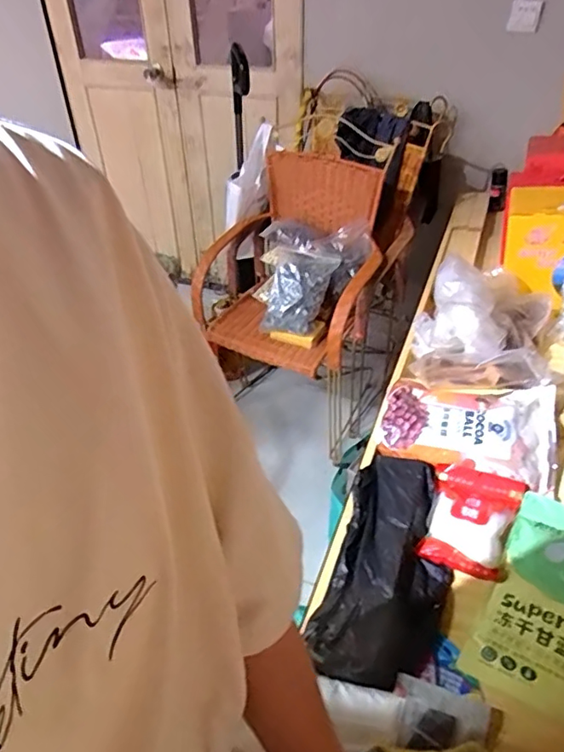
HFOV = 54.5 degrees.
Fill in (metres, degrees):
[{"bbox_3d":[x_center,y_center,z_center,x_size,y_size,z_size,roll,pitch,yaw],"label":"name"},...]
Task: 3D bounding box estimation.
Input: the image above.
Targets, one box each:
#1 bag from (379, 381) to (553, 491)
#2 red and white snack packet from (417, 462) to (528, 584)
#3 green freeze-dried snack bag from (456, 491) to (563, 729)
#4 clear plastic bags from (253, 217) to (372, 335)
[{"bbox_3d":[0.341,0.088,1.002,0.297,0.056,0.174,10,41,12],"label":"bag"},{"bbox_3d":[0.309,0.231,0.891,0.135,0.026,0.192,16,43,20],"label":"red and white snack packet"},{"bbox_3d":[0.412,0.322,0.778,0.208,0.047,0.326,21,45,24],"label":"green freeze-dried snack bag"},{"bbox_3d":[0.087,-0.317,1.682,0.339,0.210,0.351,3,40,5],"label":"clear plastic bags"}]

